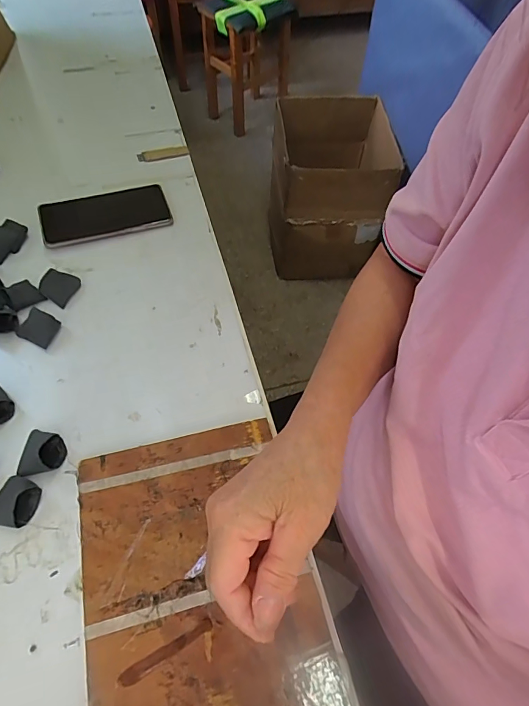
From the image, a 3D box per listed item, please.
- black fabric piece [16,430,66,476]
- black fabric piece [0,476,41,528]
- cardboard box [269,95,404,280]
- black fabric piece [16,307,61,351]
[{"bbox_3d":[-0.204,0.090,0.384,0.039,0.019,0.041,5,59,-1],"label":"black fabric piece"},{"bbox_3d":[-0.217,0.127,0.357,0.037,0.021,0.041,19,60,8],"label":"black fabric piece"},{"bbox_3d":[0.211,-0.532,1.394,0.349,0.457,0.399,-1,58,-2],"label":"cardboard box"},{"bbox_3d":[-0.243,-0.028,0.453,0.036,0.015,0.037,22,60,10],"label":"black fabric piece"}]

